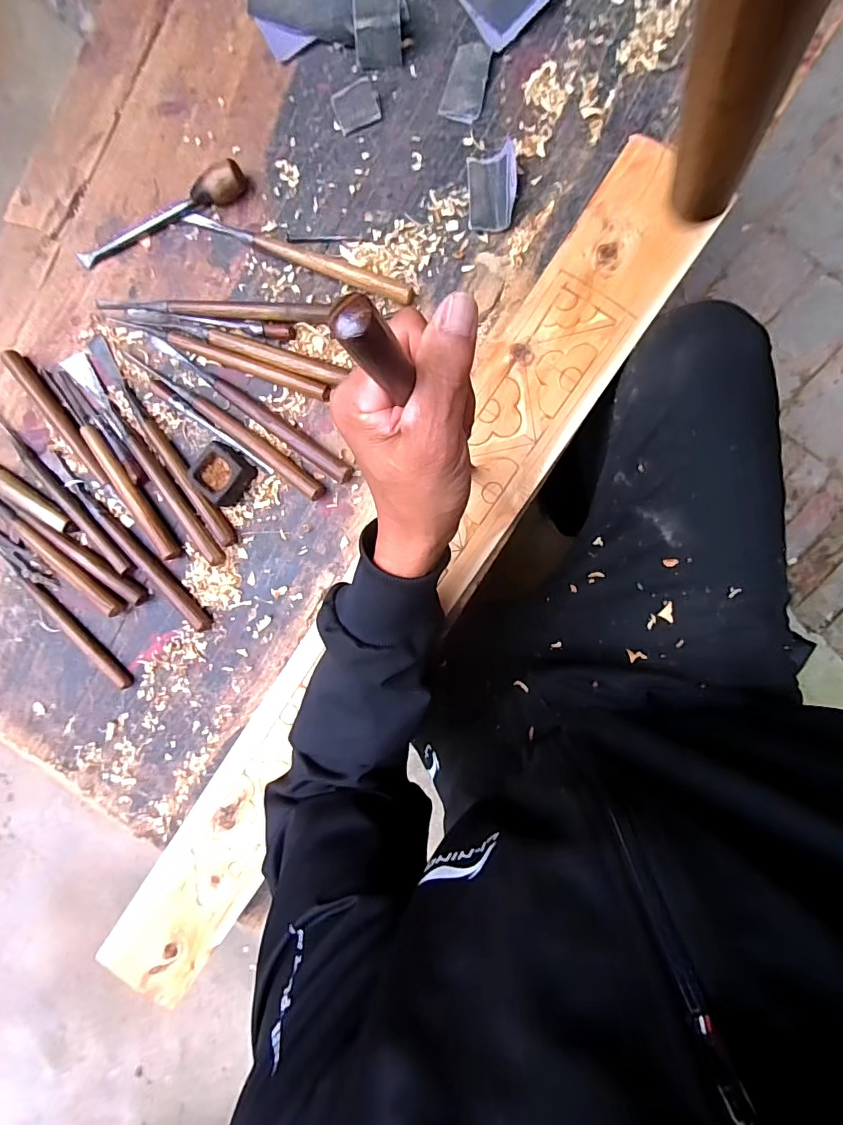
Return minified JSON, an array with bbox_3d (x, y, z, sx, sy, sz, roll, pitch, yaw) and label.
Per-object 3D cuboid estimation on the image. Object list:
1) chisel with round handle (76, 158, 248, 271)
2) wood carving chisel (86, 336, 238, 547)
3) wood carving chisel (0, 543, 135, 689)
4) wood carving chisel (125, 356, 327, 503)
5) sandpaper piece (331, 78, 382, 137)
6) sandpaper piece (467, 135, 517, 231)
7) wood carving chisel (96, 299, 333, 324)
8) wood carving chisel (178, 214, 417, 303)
[{"bbox_3d":[-0.257,-0.334,0.459,0.188,0.028,0.028,-17,91,8],"label":"chisel with round handle"},{"bbox_3d":[-0.262,-0.122,0.474,0.022,0.017,0.250,-36,89,8],"label":"wood carving chisel"},{"bbox_3d":[-0.401,0.043,0.518,0.027,0.012,0.250,-43,88,7],"label":"wood carving chisel"},{"bbox_3d":[-0.193,-0.138,0.466,0.246,0.019,0.020,37,97,4],"label":"wood carving chisel"},{"bbox_3d":[-0.059,-0.417,0.435,0.038,0.012,0.032,-17,91,8],"label":"sandpaper piece"},{"bbox_3d":[0.061,-0.330,0.415,0.040,0.020,0.070,-2,93,7],"label":"sandpaper piece"},{"bbox_3d":[-0.205,-0.244,0.461,0.241,0.016,0.020,5,94,7],"label":"wood carving chisel"},{"bbox_3d":[-0.117,-0.286,0.446,0.234,0.018,0.019,22,96,5],"label":"wood carving chisel"}]

